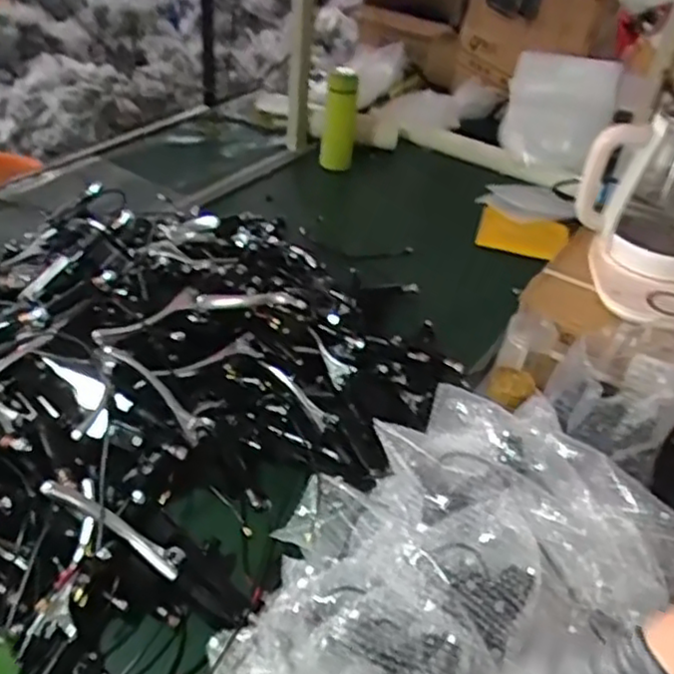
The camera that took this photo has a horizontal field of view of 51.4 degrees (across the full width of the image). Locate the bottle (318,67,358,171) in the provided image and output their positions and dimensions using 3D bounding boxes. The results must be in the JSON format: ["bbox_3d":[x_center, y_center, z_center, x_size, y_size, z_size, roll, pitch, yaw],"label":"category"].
[{"bbox_3d":[0.006,-0.445,1.443,0.068,0.200,0.063,6,39,-1],"label":"bottle"}]

